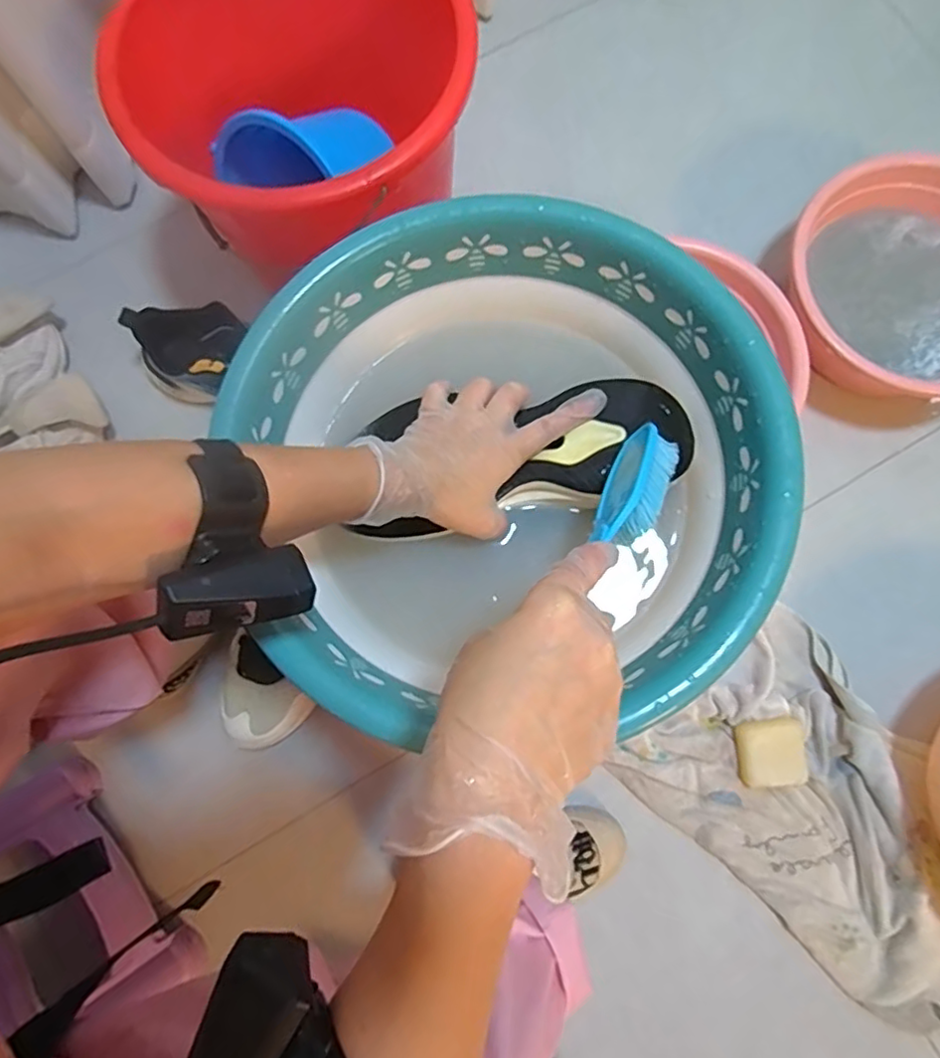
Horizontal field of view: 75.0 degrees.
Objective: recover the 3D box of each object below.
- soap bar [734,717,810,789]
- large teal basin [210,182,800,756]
[{"bbox_3d":[0.334,0.249,0.680,0.068,0.024,0.068,-11,81,20],"label":"soap bar"},{"bbox_3d":[0.022,-0.051,0.440,0.355,0.109,0.331,8,79,3],"label":"large teal basin"}]

